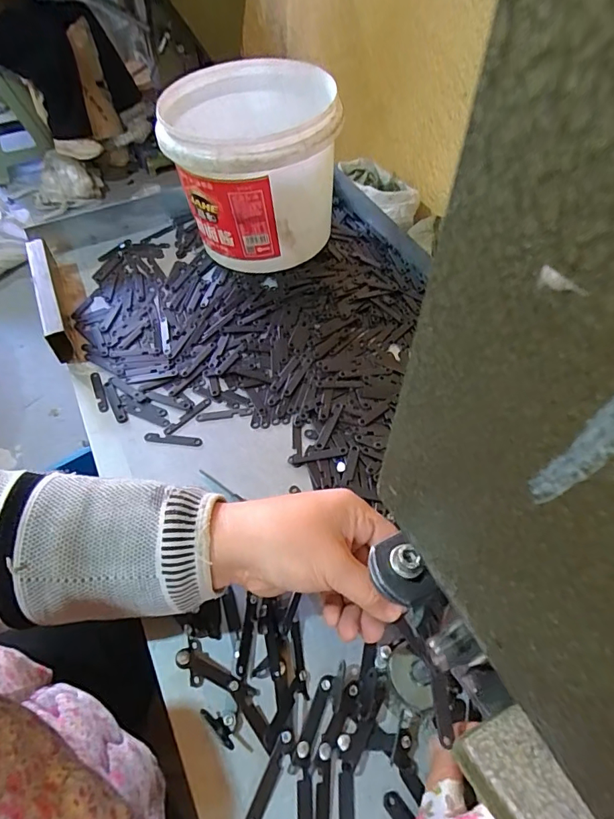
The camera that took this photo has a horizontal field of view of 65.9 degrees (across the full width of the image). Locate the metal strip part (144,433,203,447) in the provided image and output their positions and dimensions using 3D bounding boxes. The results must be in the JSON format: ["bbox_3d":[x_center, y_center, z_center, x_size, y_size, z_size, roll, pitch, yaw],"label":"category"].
[{"bbox_3d":[-0.120,0.026,0.425,0.052,0.004,0.008,5,55,6],"label":"metal strip part"}]

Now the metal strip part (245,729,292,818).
[{"bbox_3d":[-0.023,0.218,0.279,0.008,0.006,0.051,20,57,16],"label":"metal strip part"}]

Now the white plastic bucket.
[{"bbox_3d":[-0.060,-0.271,0.540,0.173,0.157,0.186,-5,54,-1],"label":"white plastic bucket"}]

